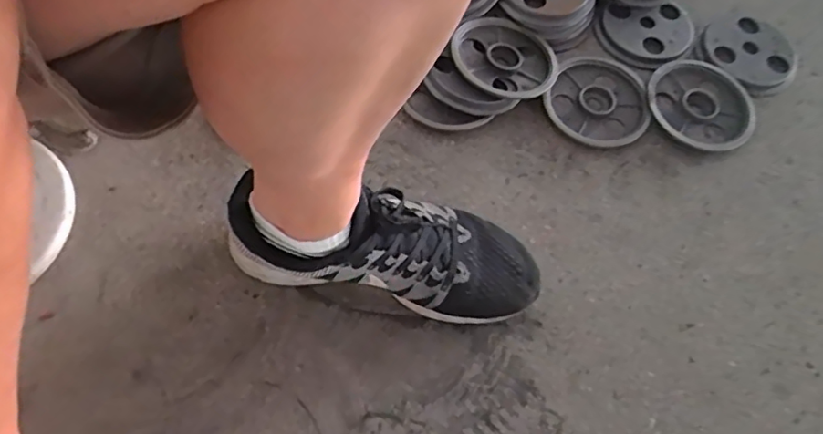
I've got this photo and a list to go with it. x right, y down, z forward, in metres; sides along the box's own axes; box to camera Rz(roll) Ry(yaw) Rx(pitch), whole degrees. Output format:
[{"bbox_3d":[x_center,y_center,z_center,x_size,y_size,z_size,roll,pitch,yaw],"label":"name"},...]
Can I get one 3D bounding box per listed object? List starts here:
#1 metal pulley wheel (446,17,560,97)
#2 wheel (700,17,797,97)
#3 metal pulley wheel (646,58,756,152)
[{"bbox_3d":[0.107,-0.180,0.673,0.122,0.028,0.107,-9,66,-7],"label":"metal pulley wheel"},{"bbox_3d":[0.407,-0.200,0.706,0.095,0.015,0.116,-31,71,-16],"label":"wheel"},{"bbox_3d":[0.336,-0.134,0.680,0.114,0.012,0.124,8,65,0],"label":"metal pulley wheel"}]

